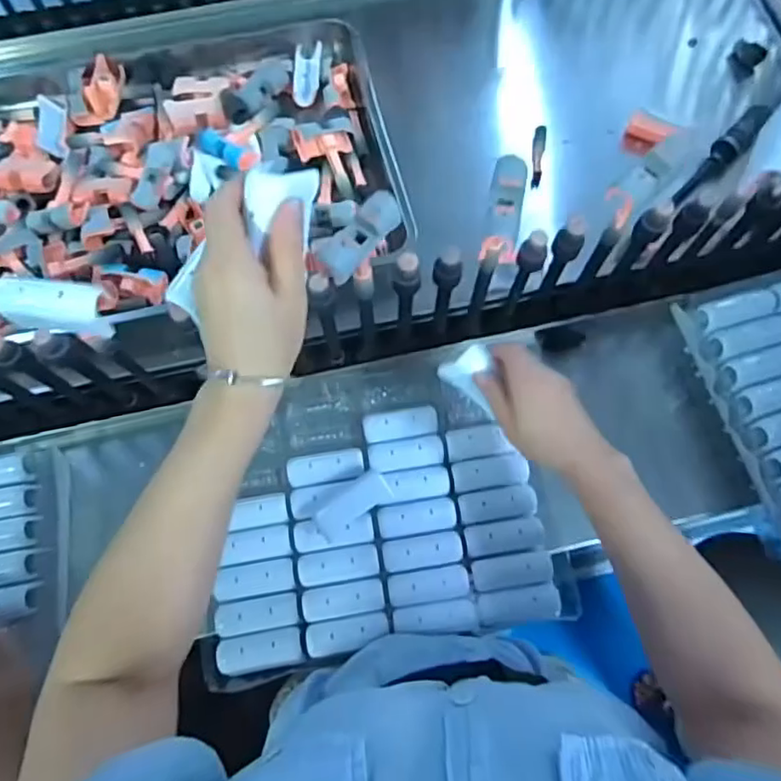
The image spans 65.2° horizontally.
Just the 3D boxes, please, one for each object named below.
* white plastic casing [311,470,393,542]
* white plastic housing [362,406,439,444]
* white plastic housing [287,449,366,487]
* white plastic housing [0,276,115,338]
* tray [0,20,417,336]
[{"bbox_3d":[-0.035,0.109,0.578,0.077,0.012,0.032,-39,75,-13],"label":"white plastic casing"},{"bbox_3d":[0.010,0.036,0.621,0.074,0.018,0.033,-9,70,-3],"label":"white plastic housing"},{"bbox_3d":[-0.065,0.078,0.607,0.075,0.019,0.031,-7,70,-2],"label":"white plastic housing"},{"bbox_3d":[-0.239,-0.059,0.431,0.078,0.022,0.033,1,70,0],"label":"white plastic housing"},{"bbox_3d":[-0.296,-0.286,0.758,0.573,0.066,0.428,-12,70,-4],"label":"tray"}]

